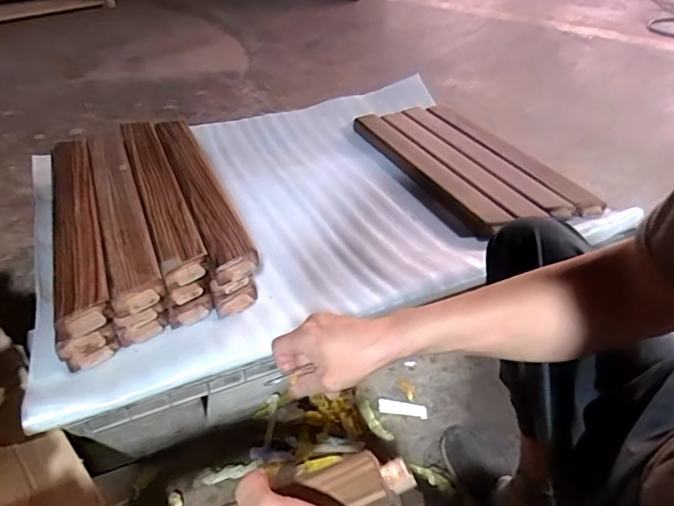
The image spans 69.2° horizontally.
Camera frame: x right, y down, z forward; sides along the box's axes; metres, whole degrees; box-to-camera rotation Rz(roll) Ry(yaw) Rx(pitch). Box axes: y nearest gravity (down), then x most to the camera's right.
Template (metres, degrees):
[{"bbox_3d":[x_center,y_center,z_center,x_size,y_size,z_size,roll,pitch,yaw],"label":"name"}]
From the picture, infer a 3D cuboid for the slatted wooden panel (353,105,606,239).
[{"bbox_3d":[0.344,-0.265,1.347,0.358,0.054,0.678,-13,40,-18],"label":"slatted wooden panel"}]

